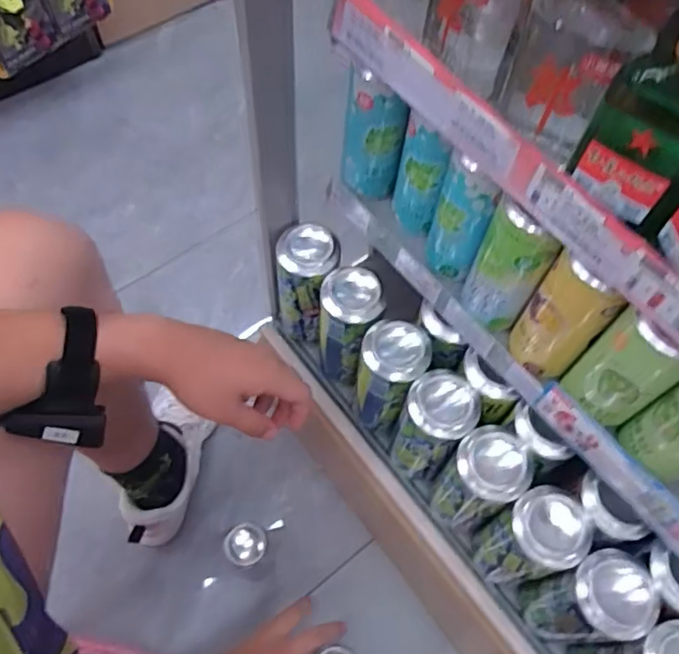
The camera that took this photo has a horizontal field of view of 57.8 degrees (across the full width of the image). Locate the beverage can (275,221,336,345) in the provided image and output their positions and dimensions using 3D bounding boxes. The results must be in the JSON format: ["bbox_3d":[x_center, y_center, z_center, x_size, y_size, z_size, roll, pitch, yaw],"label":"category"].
[{"bbox_3d":[-0.038,-0.043,0.688,0.057,0.160,0.058,1,62,-2],"label":"beverage can"}]

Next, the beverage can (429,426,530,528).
[{"bbox_3d":[0.129,0.146,0.579,0.064,0.173,0.066,1,62,-2],"label":"beverage can"}]

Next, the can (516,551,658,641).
[{"bbox_3d":[0.215,0.236,0.534,0.065,0.164,0.060,1,62,-2],"label":"can"}]

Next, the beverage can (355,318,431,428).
[{"bbox_3d":[0.049,0.051,0.625,0.062,0.163,0.062,1,62,-2],"label":"beverage can"}]

